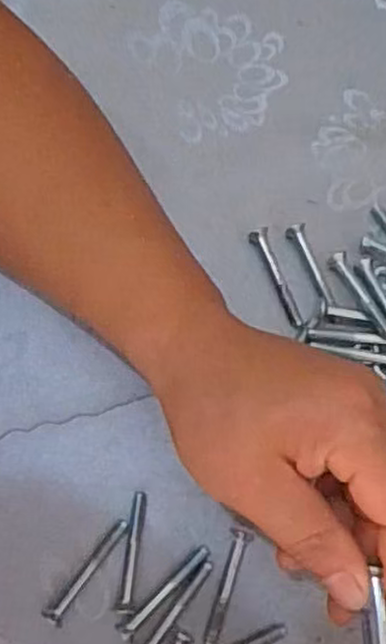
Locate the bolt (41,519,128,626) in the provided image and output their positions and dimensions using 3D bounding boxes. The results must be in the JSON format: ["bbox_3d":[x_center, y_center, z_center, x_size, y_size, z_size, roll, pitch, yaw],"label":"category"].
[{"bbox_3d":[-0.048,0.118,0.339,0.009,0.011,0.054,40,79,7],"label":"bolt"}]

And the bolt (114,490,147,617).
[{"bbox_3d":[-0.029,0.110,0.344,0.008,0.004,0.055,9,77,1],"label":"bolt"}]

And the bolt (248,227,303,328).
[{"bbox_3d":[0.043,-0.024,0.378,0.010,0.006,0.055,-20,78,-6],"label":"bolt"}]

